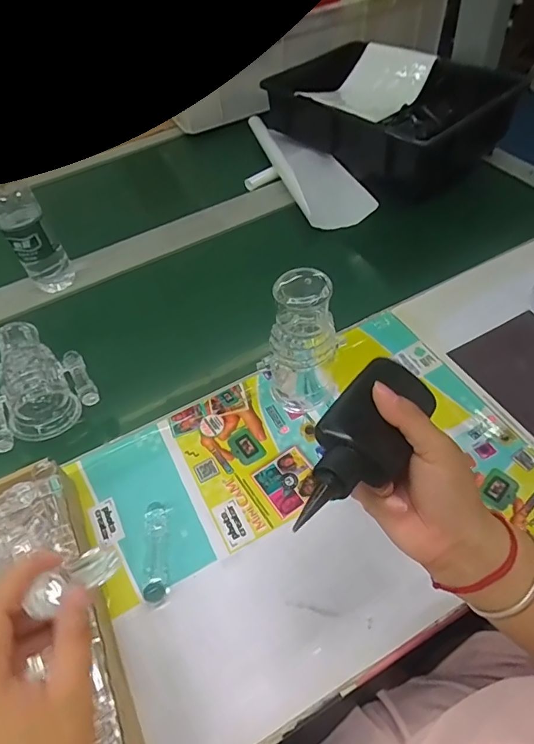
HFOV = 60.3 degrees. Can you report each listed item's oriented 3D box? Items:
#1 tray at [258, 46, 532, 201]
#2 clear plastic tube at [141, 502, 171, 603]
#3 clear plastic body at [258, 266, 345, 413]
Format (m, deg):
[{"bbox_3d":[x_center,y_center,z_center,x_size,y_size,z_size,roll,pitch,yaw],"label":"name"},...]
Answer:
[{"bbox_3d":[0.225,-0.475,0.845,0.268,0.118,0.387,-32,56,-18],"label":"tray"},{"bbox_3d":[-0.109,0.177,0.454,0.022,0.019,0.092,-8,52,0],"label":"clear plastic tube"},{"bbox_3d":[0.036,-0.026,0.492,0.069,0.170,0.056,-29,55,-16],"label":"clear plastic body"}]

